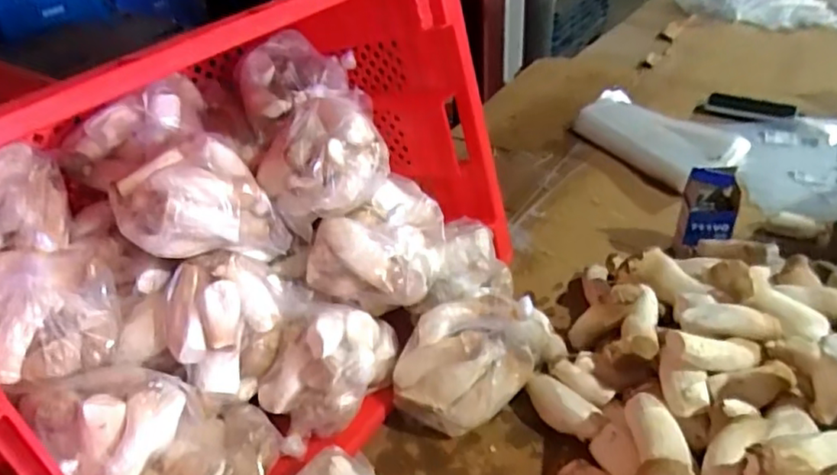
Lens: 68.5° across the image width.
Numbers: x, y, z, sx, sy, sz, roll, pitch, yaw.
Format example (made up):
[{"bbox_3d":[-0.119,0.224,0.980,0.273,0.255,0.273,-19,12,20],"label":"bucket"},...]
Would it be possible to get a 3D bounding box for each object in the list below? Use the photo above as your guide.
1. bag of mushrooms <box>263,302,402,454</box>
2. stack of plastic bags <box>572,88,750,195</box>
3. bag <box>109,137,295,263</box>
[{"bbox_3d":[-0.090,0.135,0.643,0.153,0.109,0.101,-14,36,-13],"label":"bag of mushrooms"},{"bbox_3d":[0.438,-0.189,1.123,0.173,0.052,0.285,-22,38,-23],"label":"stack of plastic bags"},{"bbox_3d":[-0.224,-0.027,0.629,0.144,0.116,0.102,-27,41,-29],"label":"bag"}]

